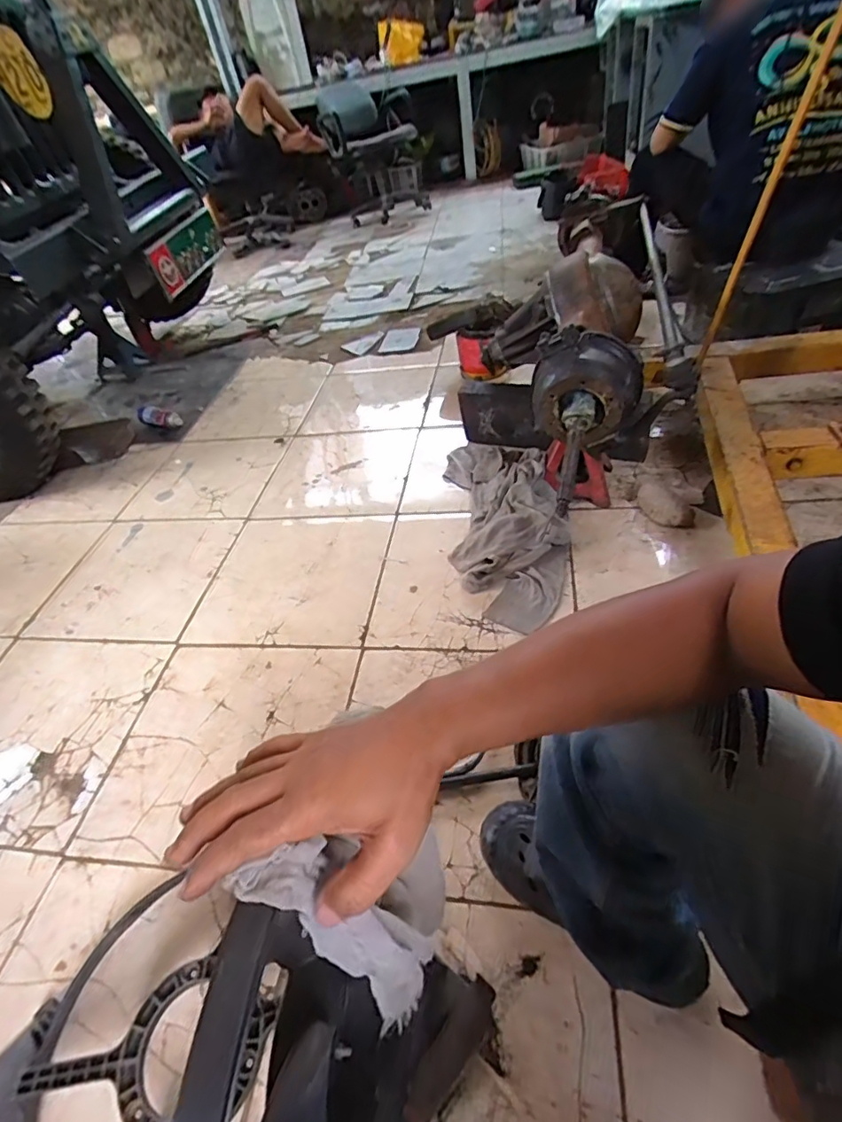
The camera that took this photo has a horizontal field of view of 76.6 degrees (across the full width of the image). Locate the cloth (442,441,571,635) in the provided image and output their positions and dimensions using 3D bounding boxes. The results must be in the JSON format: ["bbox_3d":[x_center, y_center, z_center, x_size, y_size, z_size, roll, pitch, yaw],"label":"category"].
[{"bbox_3d":[0.188,-0.101,1.197,0.247,0.103,0.599,-5,45,4],"label":"cloth"}]

